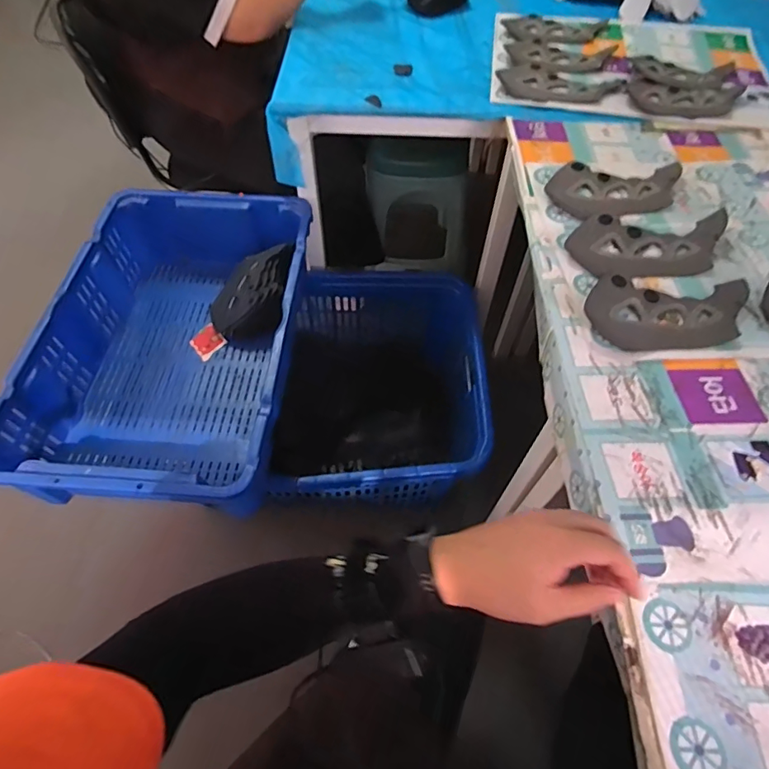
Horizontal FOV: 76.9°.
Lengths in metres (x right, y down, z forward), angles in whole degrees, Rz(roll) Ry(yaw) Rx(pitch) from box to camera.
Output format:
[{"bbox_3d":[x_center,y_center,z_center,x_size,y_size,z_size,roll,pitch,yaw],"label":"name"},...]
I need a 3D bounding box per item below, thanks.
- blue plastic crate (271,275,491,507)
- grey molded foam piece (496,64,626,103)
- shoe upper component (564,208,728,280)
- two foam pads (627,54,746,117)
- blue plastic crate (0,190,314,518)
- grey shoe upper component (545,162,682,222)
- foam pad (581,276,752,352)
[{"bbox_3d":[-0.018,-0.002,1.121,0.451,0.244,0.577,3,57,1],"label":"blue plastic crate"},{"bbox_3d":[0.324,-0.554,0.890,0.227,0.009,0.113,2,57,-1],"label":"grey molded foam piece"},{"bbox_3d":[0.355,-0.197,0.654,0.214,0.028,0.117,-5,58,-5],"label":"shoe upper component"},{"bbox_3d":[0.557,-0.557,0.900,0.189,0.017,0.216,17,59,9],"label":"two foam pads"},{"bbox_3d":[-0.383,-0.083,0.928,0.421,0.176,0.654,4,57,1],"label":"blue plastic crate"},{"bbox_3d":[0.350,-0.297,0.728,0.212,0.014,0.112,-8,58,-7],"label":"grey shoe upper component"},{"bbox_3d":[0.352,-0.090,0.591,0.210,0.014,0.109,0,58,-2],"label":"foam pad"}]

